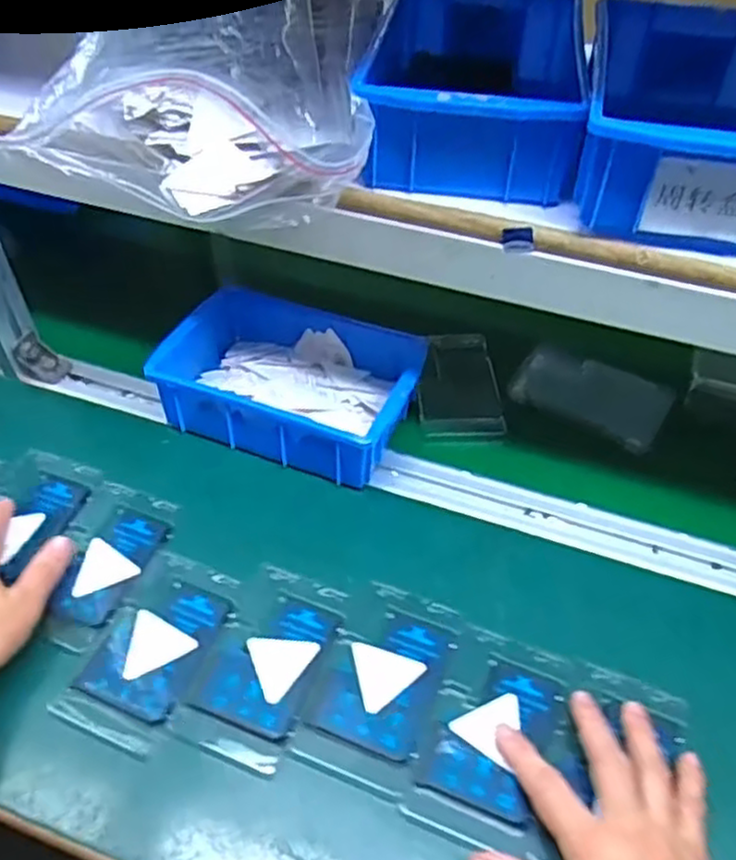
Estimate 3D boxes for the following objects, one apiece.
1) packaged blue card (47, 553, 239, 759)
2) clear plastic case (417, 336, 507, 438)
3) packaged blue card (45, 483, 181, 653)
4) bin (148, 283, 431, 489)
[{"bbox_3d":[-0.139,0.143,0.484,0.073,0.006,0.126,20,52,15],"label":"packaged blue card"},{"bbox_3d":[0.080,-0.042,0.658,0.072,0.019,0.121,-3,46,-4],"label":"clear plastic case"},{"bbox_3d":[-0.184,0.095,0.528,0.064,0.006,0.130,6,46,4],"label":"packaged blue card"},{"bbox_3d":[-0.061,-0.043,0.613,0.200,0.062,0.141,17,53,13],"label":"bin"}]

